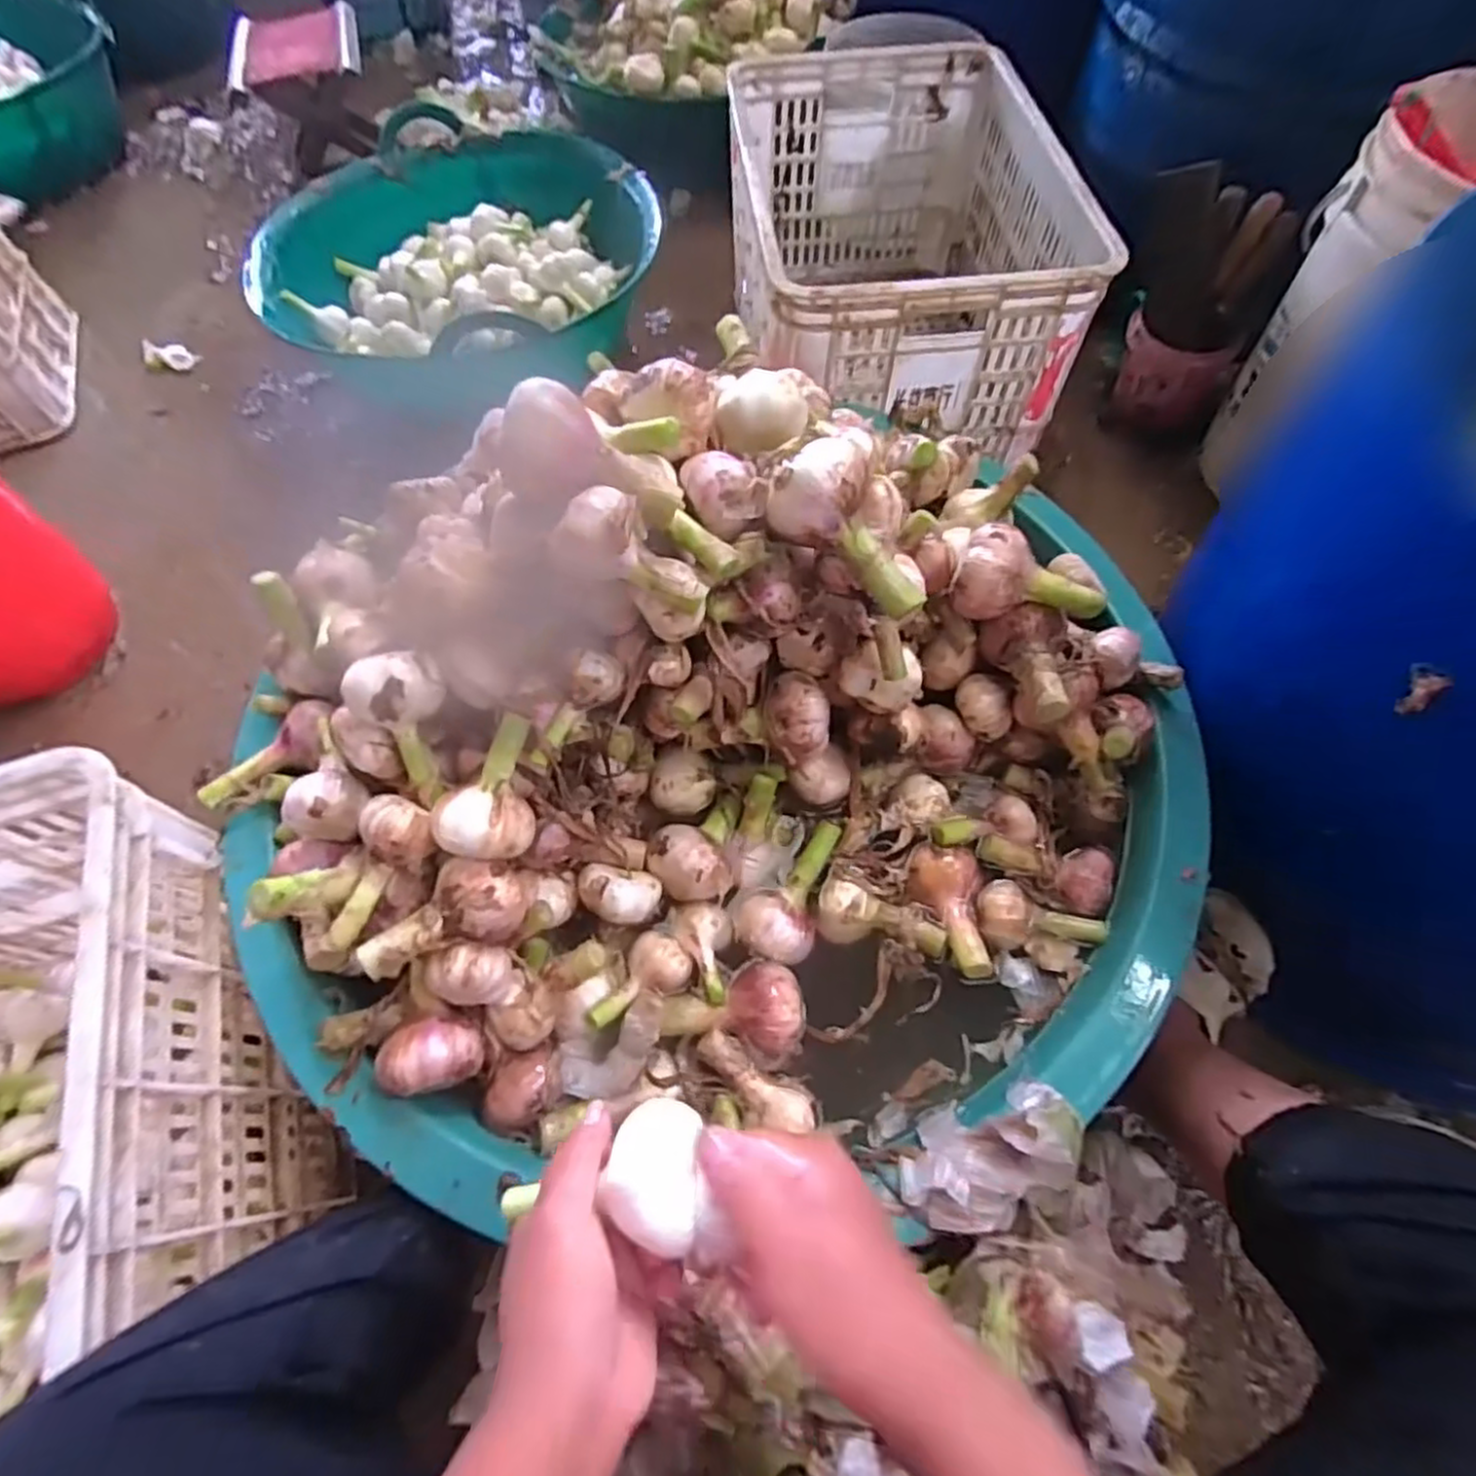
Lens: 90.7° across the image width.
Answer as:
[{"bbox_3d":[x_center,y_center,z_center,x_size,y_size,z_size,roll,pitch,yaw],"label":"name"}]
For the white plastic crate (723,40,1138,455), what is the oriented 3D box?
[{"bbox_3d":[0.191,-0.611,0.968,0.361,0.300,0.590,-4,63,-1],"label":"white plastic crate"}]

